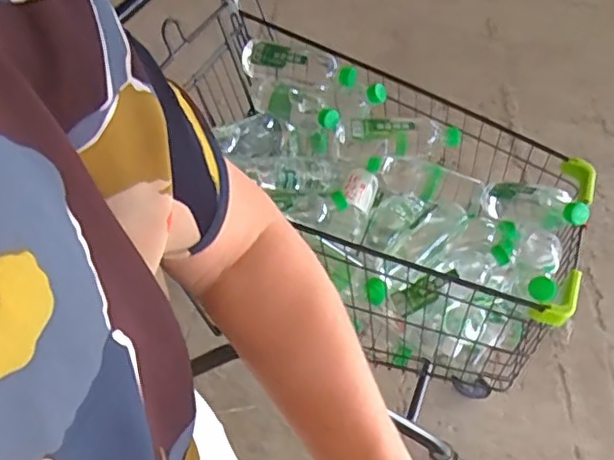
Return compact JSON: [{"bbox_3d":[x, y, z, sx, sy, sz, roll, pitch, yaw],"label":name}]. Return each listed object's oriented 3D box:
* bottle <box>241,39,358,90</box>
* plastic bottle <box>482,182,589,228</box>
[{"bbox_3d":[-0.017,-0.274,1.019,0.205,0.057,0.055,21,54,16],"label":"bottle"},{"bbox_3d":[0.351,-0.039,0.938,0.049,0.068,0.207,-22,12,-17],"label":"plastic bottle"}]

